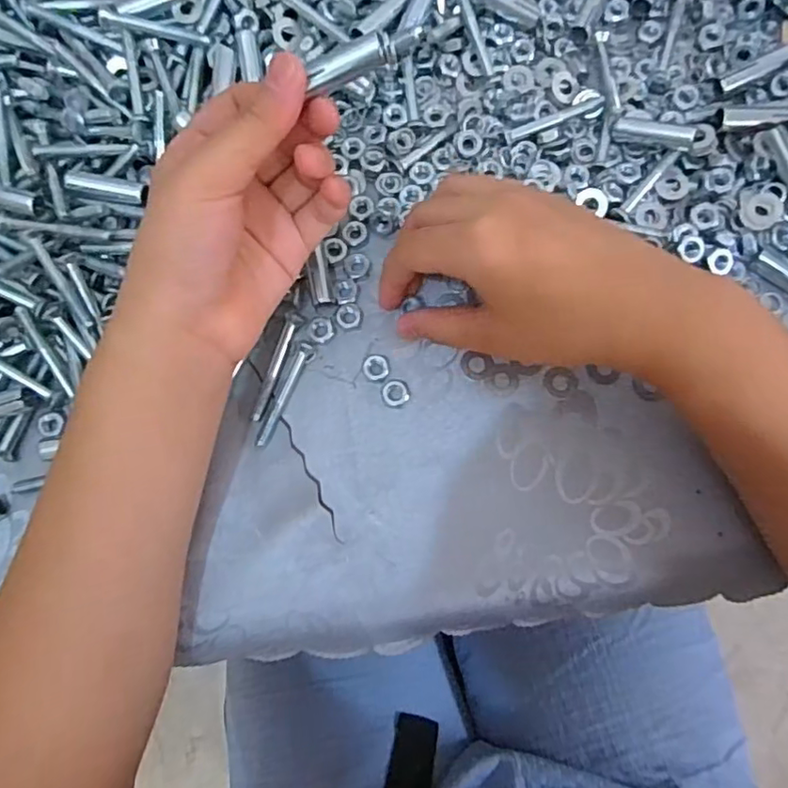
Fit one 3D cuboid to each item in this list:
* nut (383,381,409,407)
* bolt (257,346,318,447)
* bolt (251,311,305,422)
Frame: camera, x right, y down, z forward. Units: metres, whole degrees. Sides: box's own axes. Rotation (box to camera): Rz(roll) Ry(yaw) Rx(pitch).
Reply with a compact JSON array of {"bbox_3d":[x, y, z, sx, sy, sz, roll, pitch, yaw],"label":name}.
[{"bbox_3d":[0.001,0.000,0.301,0.012,0.004,0.013,0,79,2],"label":"nut"},{"bbox_3d":[-0.055,0.000,0.302,0.008,0.004,0.055,28,81,7],"label":"bolt"},{"bbox_3d":[-0.059,-0.014,0.305,0.008,0.005,0.057,18,80,5],"label":"bolt"}]

